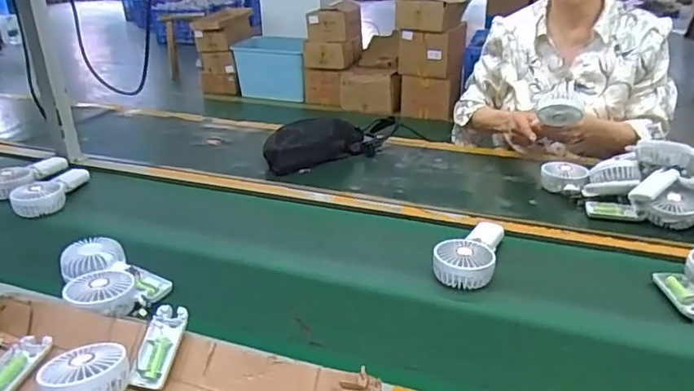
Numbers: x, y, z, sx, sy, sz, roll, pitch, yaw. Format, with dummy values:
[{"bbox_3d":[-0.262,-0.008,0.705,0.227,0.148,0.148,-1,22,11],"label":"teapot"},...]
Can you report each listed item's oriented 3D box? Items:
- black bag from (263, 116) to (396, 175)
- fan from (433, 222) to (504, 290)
[{"bbox_3d":[-0.042,-0.139,1.293,0.344,0.080,0.134,-18,31,-31],"label":"black bag"},{"bbox_3d":[0.207,0.078,0.837,0.082,0.044,0.174,20,33,35],"label":"fan"}]

